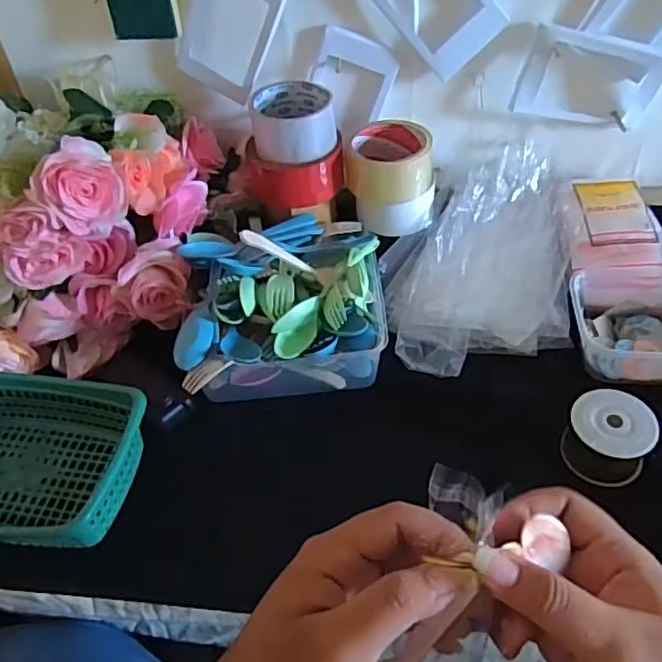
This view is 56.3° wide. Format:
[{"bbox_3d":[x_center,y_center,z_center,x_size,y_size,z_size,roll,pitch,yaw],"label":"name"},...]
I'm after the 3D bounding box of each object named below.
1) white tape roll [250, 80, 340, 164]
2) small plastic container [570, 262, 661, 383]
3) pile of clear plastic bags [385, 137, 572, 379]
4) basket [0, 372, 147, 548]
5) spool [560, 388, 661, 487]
[{"bbox_3d":[-0.040,-0.222,0.657,0.085,0.051,0.085,-3,46,3],"label":"white tape roll"},{"bbox_3d":[0.300,-0.016,0.614,0.126,0.050,0.138,5,46,10],"label":"small plastic container"},{"bbox_3d":[0.160,-0.082,0.665,0.179,0.080,0.285,3,46,8],"label":"pile of clear plastic bags"},{"bbox_3d":[-0.287,0.114,0.562,0.241,0.076,0.157,8,47,13],"label":"basket"},{"bbox_3d":[0.236,0.091,0.528,0.068,0.052,0.065,25,53,26],"label":"spool"}]

